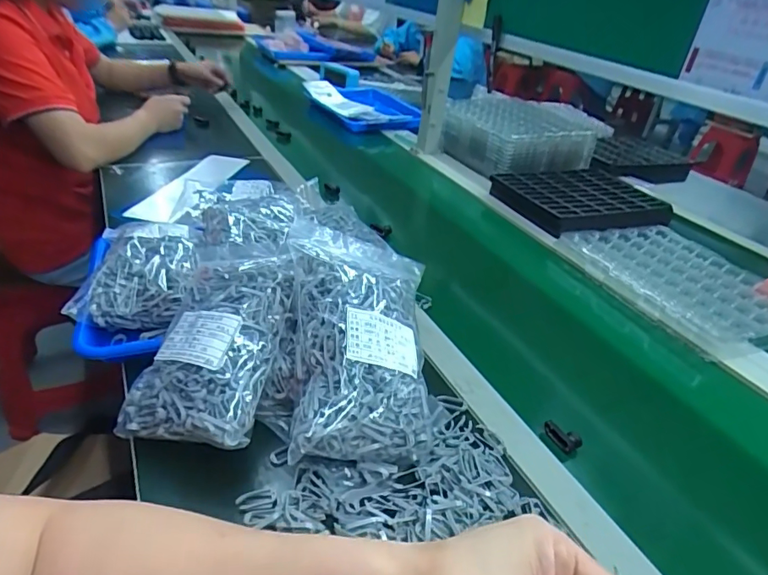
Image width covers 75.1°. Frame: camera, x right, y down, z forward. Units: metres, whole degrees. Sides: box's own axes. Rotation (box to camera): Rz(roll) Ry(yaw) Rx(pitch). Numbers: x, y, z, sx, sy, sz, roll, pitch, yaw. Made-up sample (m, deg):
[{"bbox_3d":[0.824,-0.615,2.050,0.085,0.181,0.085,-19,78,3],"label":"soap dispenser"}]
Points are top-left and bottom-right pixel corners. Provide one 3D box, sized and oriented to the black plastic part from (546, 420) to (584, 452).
[{"bbox_3d":[0.175,0.144,0.487,0.021,0.015,0.034,-14,39,-29],"label":"black plastic part"}]

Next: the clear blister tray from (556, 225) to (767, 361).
[{"bbox_3d":[0.455,-0.017,0.747,0.255,0.018,0.294,-8,36,-22],"label":"clear blister tray"}]

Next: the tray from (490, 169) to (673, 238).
[{"bbox_3d":[0.378,-0.170,0.949,0.313,0.034,0.225,-9,36,-22],"label":"tray"}]

